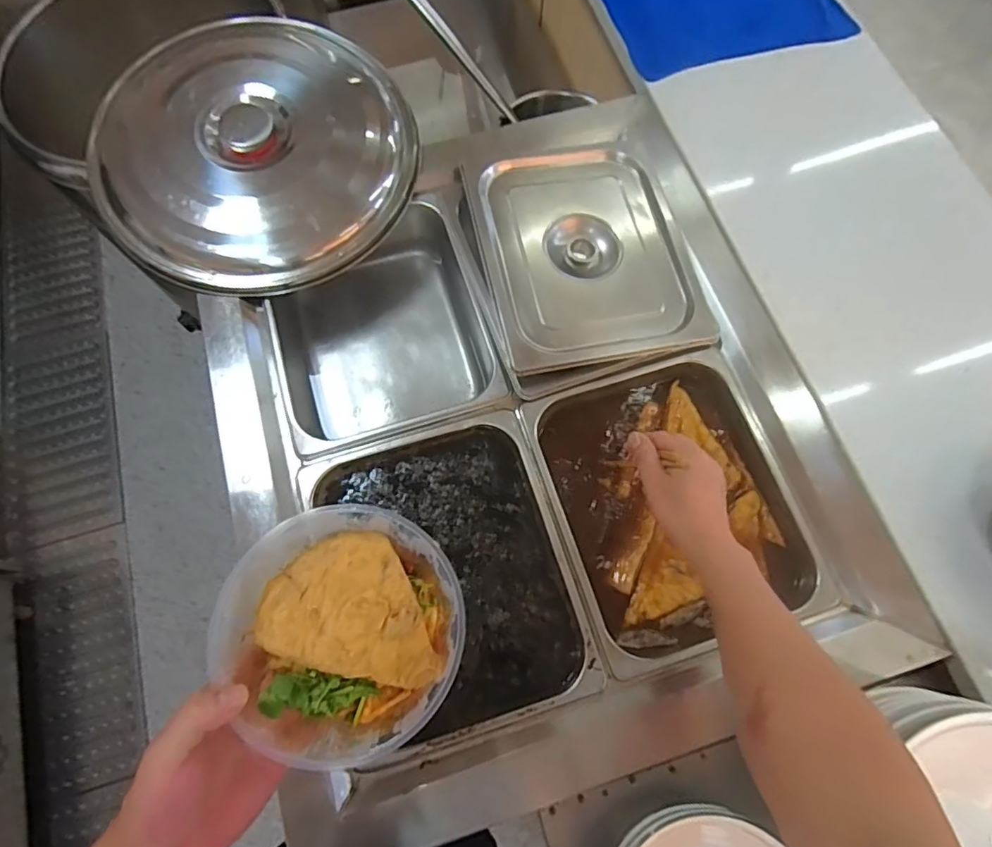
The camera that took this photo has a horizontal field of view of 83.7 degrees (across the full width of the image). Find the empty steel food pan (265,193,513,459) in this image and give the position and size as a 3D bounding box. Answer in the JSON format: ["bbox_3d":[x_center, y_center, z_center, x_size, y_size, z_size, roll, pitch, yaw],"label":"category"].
[{"bbox_3d":[-0.147,-0.122,0.731,0.258,0.099,0.303,-16,72,-4],"label":"empty steel food pan"}]

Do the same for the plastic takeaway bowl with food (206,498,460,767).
[{"bbox_3d":[-0.103,0.145,0.388,0.156,0.061,0.162,0,71,1],"label":"plastic takeaway bowl with food"}]

